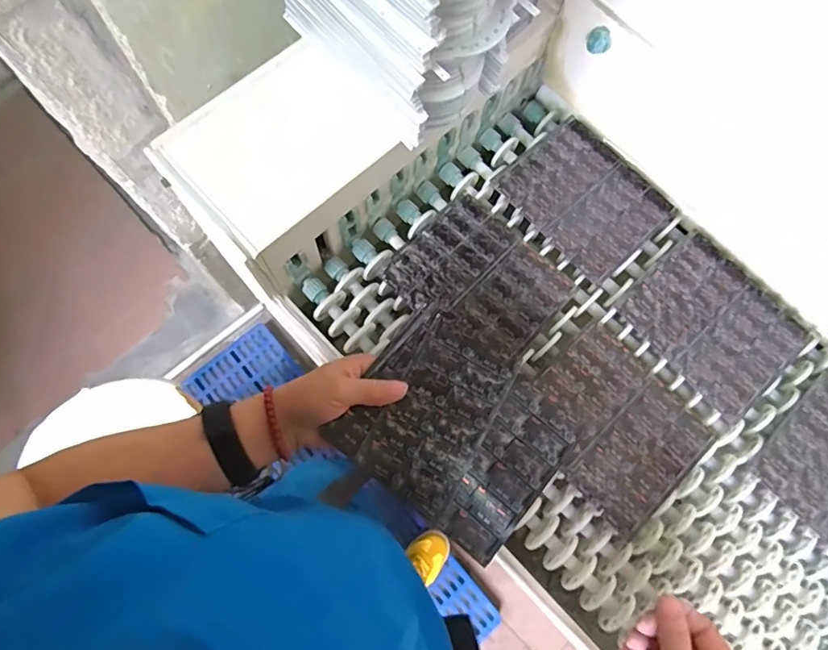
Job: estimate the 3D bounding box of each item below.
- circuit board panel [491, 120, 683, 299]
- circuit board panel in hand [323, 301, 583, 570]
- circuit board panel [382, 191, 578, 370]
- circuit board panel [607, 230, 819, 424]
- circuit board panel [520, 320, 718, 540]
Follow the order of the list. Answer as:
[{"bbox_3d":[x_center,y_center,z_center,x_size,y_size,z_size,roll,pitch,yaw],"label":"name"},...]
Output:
[{"bbox_3d":[0.201,-0.151,0.590,0.148,0.007,0.171,-40,78,-13],"label":"circuit board panel"},{"bbox_3d":[0.032,0.088,0.423,0.169,0.008,0.136,37,75,9],"label":"circuit board panel in hand"},{"bbox_3d":[0.072,-0.050,0.552,0.170,0.004,0.141,40,75,10],"label":"circuit board panel"},{"bbox_3d":[0.331,-0.004,0.556,0.147,0.006,0.171,-40,78,-13],"label":"circuit board panel"},{"bbox_3d":[0.203,0.098,0.519,0.150,0.011,0.171,-43,79,-14],"label":"circuit board panel"}]

